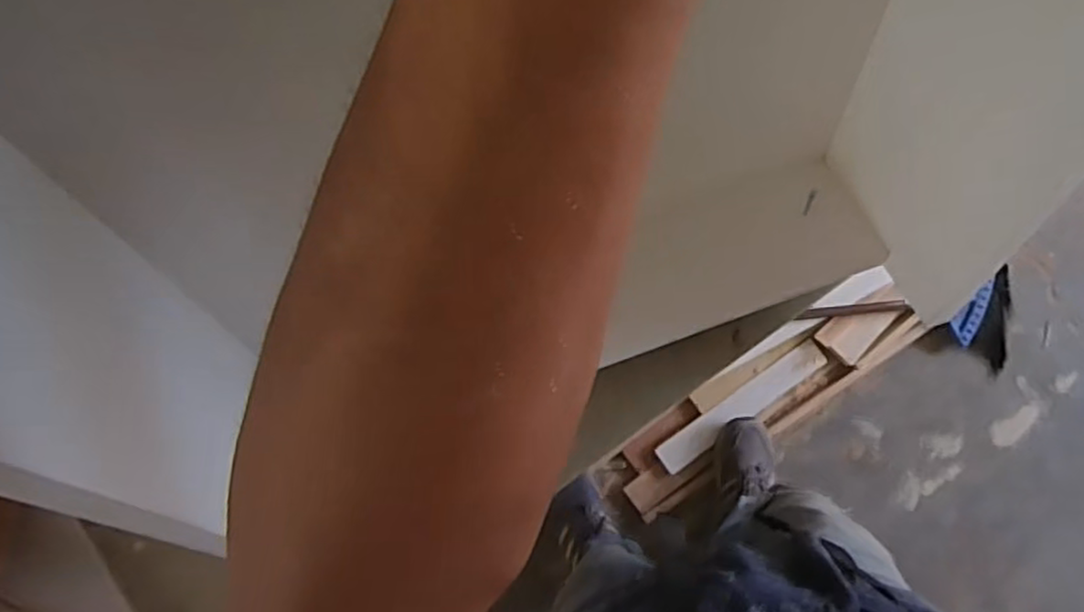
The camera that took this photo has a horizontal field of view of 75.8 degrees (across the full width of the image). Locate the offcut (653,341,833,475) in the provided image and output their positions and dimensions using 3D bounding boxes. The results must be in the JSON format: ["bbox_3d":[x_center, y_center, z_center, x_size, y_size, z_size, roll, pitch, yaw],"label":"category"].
[{"bbox_3d":[0.380,0.193,1.322,0.365,0.023,0.060,-35,83,-6],"label":"offcut"}]

